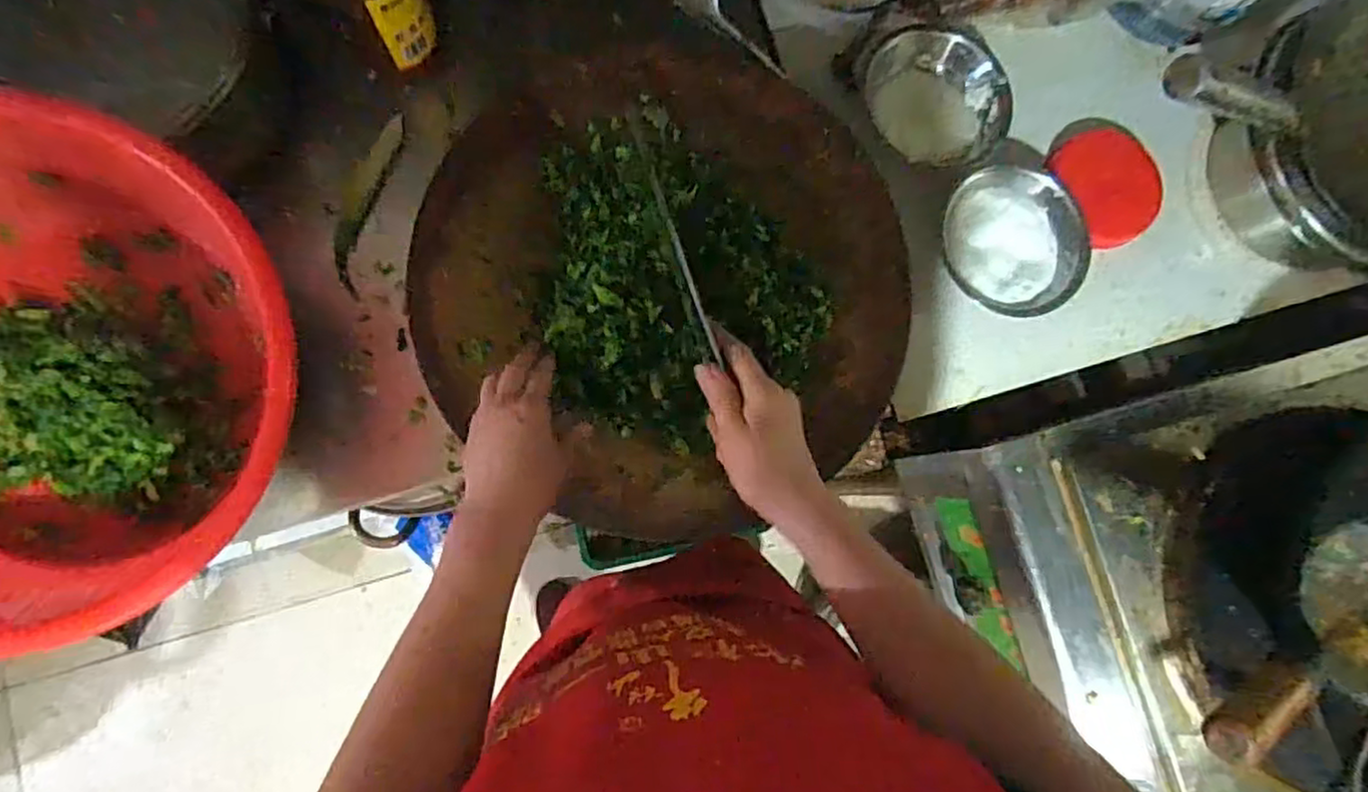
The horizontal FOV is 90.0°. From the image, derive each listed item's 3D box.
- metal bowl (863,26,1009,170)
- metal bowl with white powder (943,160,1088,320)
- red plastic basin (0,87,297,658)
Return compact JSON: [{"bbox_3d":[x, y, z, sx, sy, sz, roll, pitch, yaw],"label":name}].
[{"bbox_3d":[0.278,-0.318,0.734,0.153,0.037,0.140,1,82,-5],"label":"metal bowl"},{"bbox_3d":[0.355,-0.165,0.726,0.151,0.037,0.154,1,82,-5],"label":"metal bowl with white powder"},{"bbox_3d":[-0.494,-0.023,0.528,0.376,0.134,0.372,1,82,-5],"label":"red plastic basin"}]

